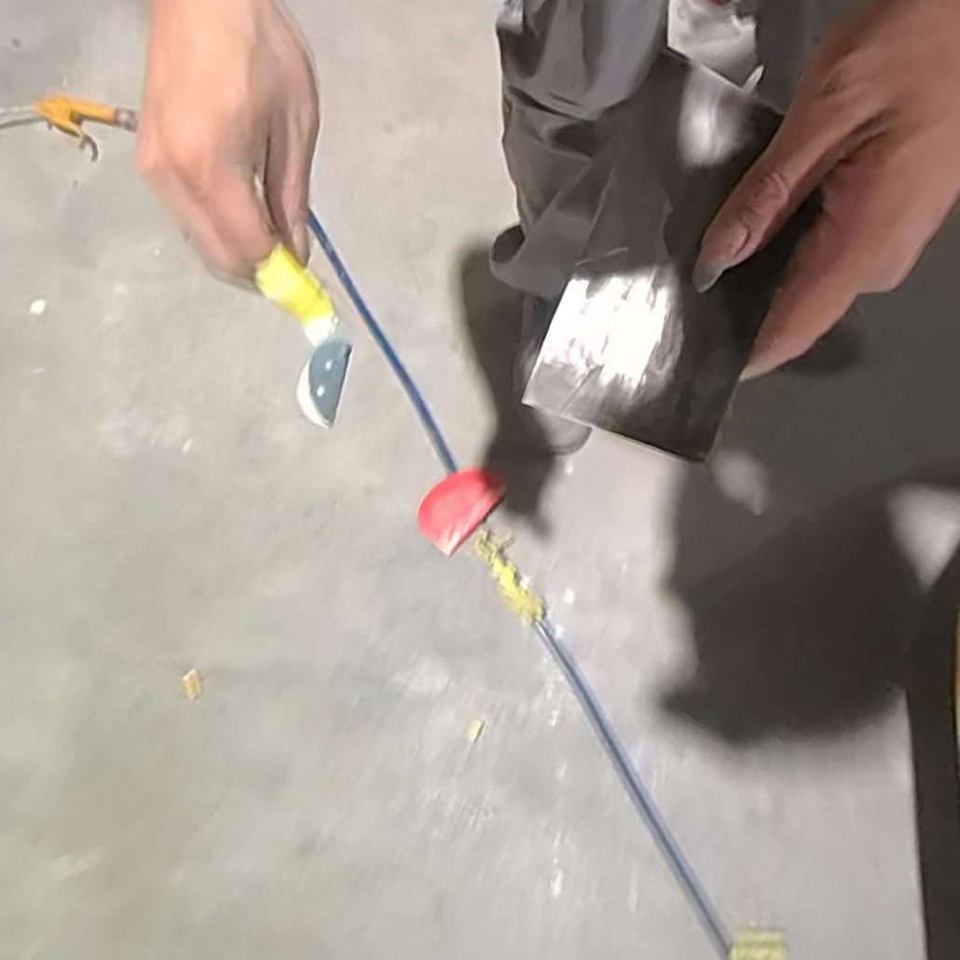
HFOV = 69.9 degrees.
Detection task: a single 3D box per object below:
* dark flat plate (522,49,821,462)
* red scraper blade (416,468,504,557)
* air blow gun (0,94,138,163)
[{"bbox_3d":[0.075,-0.082,0.262,0.073,0.009,0.135,23,96,14],"label":"dark flat plate"},{"bbox_3d":[-0.030,0.028,0.854,0.074,0.026,0.108,40,77,13],"label":"red scraper blade"},{"bbox_3d":[-0.643,-0.552,1.054,0.186,0.032,0.091,12,72,5],"label":"air blow gun"}]

